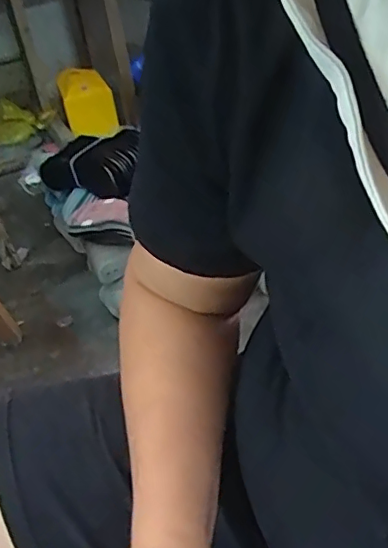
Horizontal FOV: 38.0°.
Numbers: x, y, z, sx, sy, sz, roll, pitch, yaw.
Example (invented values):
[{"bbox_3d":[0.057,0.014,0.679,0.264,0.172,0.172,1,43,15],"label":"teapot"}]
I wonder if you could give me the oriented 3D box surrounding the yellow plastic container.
[{"bbox_3d":[-0.327,-0.535,1.777,0.153,0.187,0.218,-13,40,-7],"label":"yellow plastic container"}]

